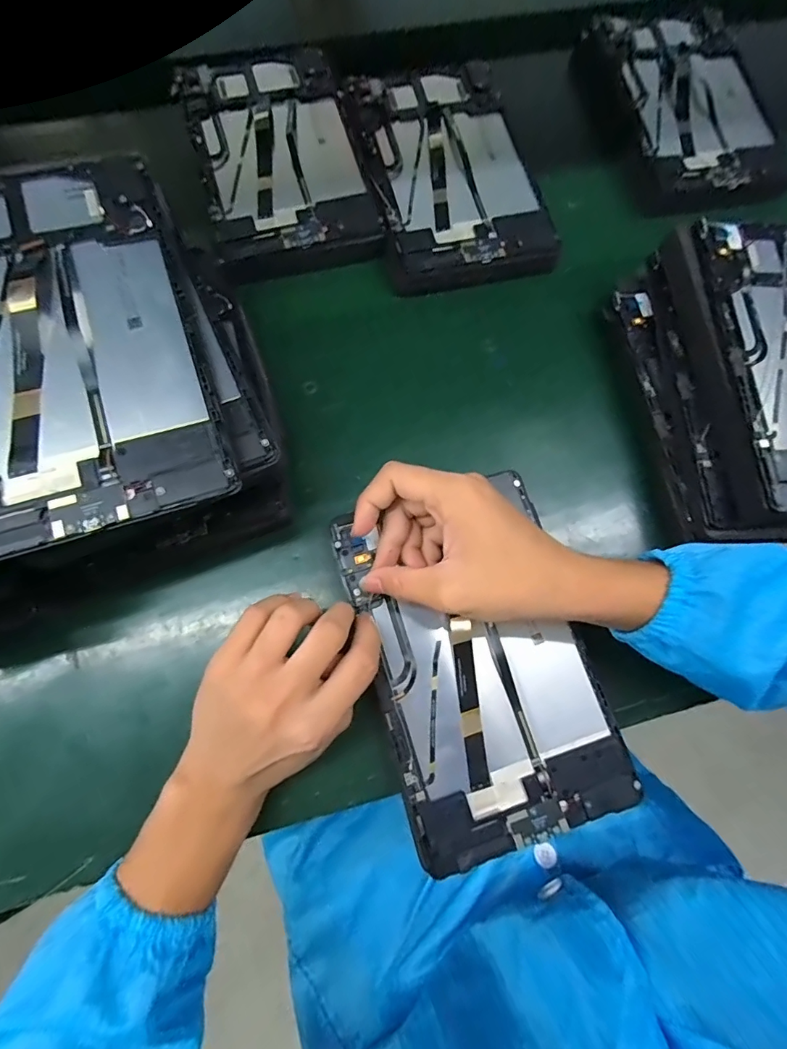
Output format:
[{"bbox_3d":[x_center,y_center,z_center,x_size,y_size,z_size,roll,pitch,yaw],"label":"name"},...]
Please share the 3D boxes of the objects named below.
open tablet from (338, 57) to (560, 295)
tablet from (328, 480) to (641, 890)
[{"bbox_3d":[0.052,-0.338,0.429,0.155,0.013,0.259,-13,77,-4],"label":"open tablet"},{"bbox_3d":[0.059,0.093,0.315,0.150,0.013,0.235,-16,78,-4],"label":"tablet"}]

